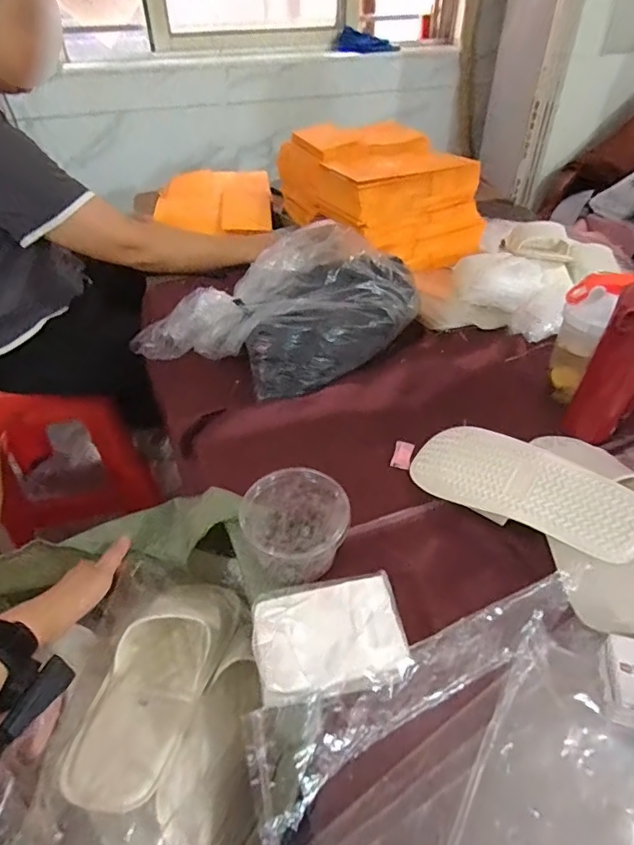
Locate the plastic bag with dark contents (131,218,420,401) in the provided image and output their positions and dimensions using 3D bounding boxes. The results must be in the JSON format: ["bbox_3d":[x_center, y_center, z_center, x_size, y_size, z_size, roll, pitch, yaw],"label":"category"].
[{"bbox_3d":[-0.046,-0.167,0.786,0.443,0.159,0.209,-18,45,-14],"label":"plastic bag with dark contents"}]

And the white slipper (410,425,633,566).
[{"bbox_3d":[0.242,0.075,0.614,0.266,0.058,0.108,30,53,30],"label":"white slipper"}]

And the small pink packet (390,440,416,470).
[{"bbox_3d":[0.116,0.042,0.694,0.025,0.004,0.048,14,45,13],"label":"small pink packet"}]

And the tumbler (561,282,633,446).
[{"bbox_3d":[0.386,-0.071,0.658,0.070,0.205,0.071,26,51,27],"label":"tumbler"}]

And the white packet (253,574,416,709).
[{"bbox_3d":[0.010,0.190,0.470,0.138,0.031,0.104,-11,45,-12],"label":"white packet"}]

